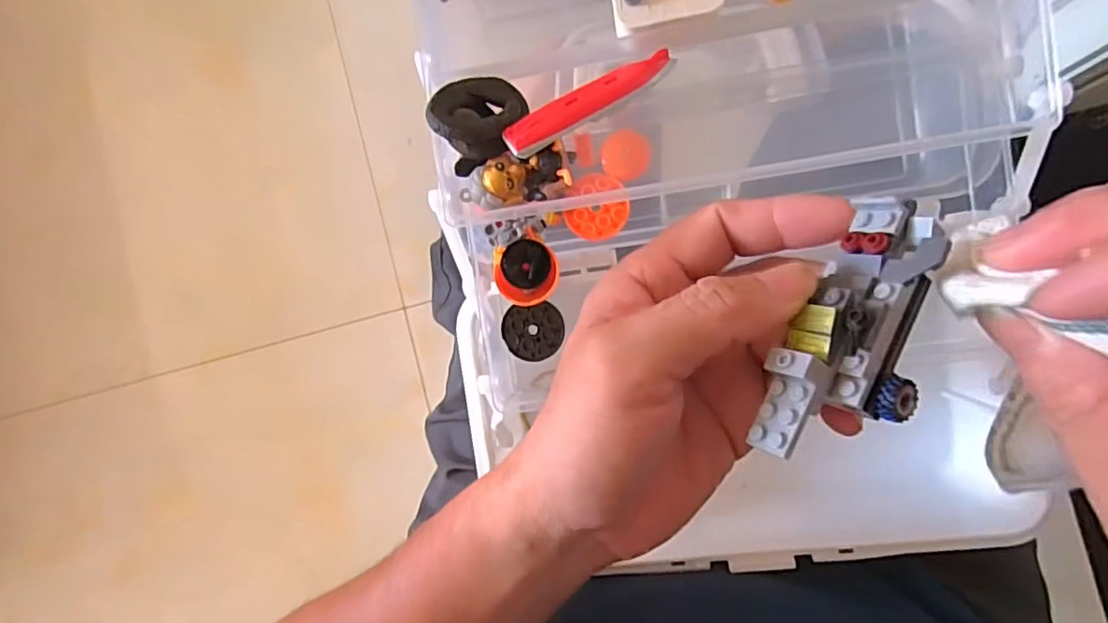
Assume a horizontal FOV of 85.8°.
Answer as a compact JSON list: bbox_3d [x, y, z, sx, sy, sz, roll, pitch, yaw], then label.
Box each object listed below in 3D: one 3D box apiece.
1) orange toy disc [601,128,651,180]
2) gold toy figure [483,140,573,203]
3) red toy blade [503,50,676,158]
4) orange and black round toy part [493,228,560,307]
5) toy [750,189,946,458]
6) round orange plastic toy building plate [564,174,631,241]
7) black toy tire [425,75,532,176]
[{"bbox_3d":[0.034,-0.075,0.285,0.023,0.004,0.023,2,90,8],"label":"orange toy disc"},{"bbox_3d":[-0.011,-0.055,0.243,0.033,0.012,0.019,-17,88,8],"label":"gold toy figure"},{"bbox_3d":[0.015,-0.084,0.239,0.074,0.007,0.011,-30,86,-6],"label":"red toy blade"},{"bbox_3d":[-0.014,-0.019,0.280,0.030,0.013,0.031,0,90,8],"label":"orange and black round toy part"},{"bbox_3d":[0.098,0.007,0.187,0.037,0.022,0.091,29,83,7],"label":"toy"},{"bbox_3d":[0.021,-0.050,0.285,0.030,0.004,0.031,0,90,8],"label":"round orange plastic toy building plate"},{"bbox_3d":[-0.032,-0.078,0.248,0.041,0.020,0.032,-31,76,-28],"label":"black toy tire"}]

